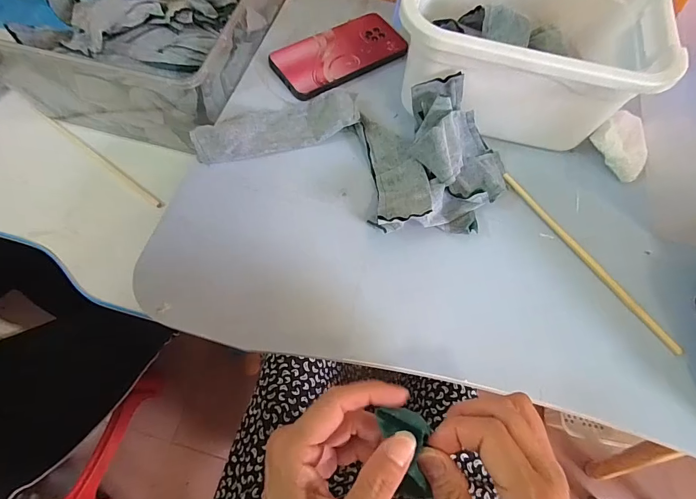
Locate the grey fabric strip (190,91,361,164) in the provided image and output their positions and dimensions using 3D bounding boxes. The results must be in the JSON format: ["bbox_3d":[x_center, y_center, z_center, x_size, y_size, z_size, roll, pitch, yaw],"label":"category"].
[{"bbox_3d":[-0.075,-0.136,0.404,0.178,0.016,0.053,-18,68,-9],"label":"grey fabric strip"}]

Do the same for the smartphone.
[{"bbox_3d":[-0.006,-0.240,0.456,0.167,0.011,0.083,-32,71,-14],"label":"smartphone"}]

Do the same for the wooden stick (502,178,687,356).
[{"bbox_3d":[0.240,0.008,0.381,0.008,0.014,0.228,-32,71,-14],"label":"wooden stick"}]

